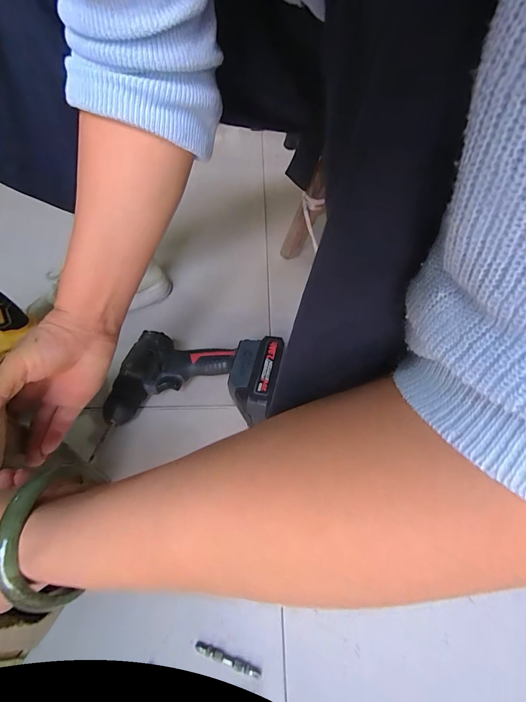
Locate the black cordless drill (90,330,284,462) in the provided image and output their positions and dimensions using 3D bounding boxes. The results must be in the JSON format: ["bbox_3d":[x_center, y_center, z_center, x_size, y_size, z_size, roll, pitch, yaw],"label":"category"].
[{"bbox_3d":[-0.088,0.051,0.443,0.210,0.080,0.149,6,52,8],"label":"black cordless drill"}]

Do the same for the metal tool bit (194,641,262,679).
[{"bbox_3d":[-0.032,0.277,0.298,0.062,0.006,0.008,13,53,14],"label":"metal tool bit"}]

